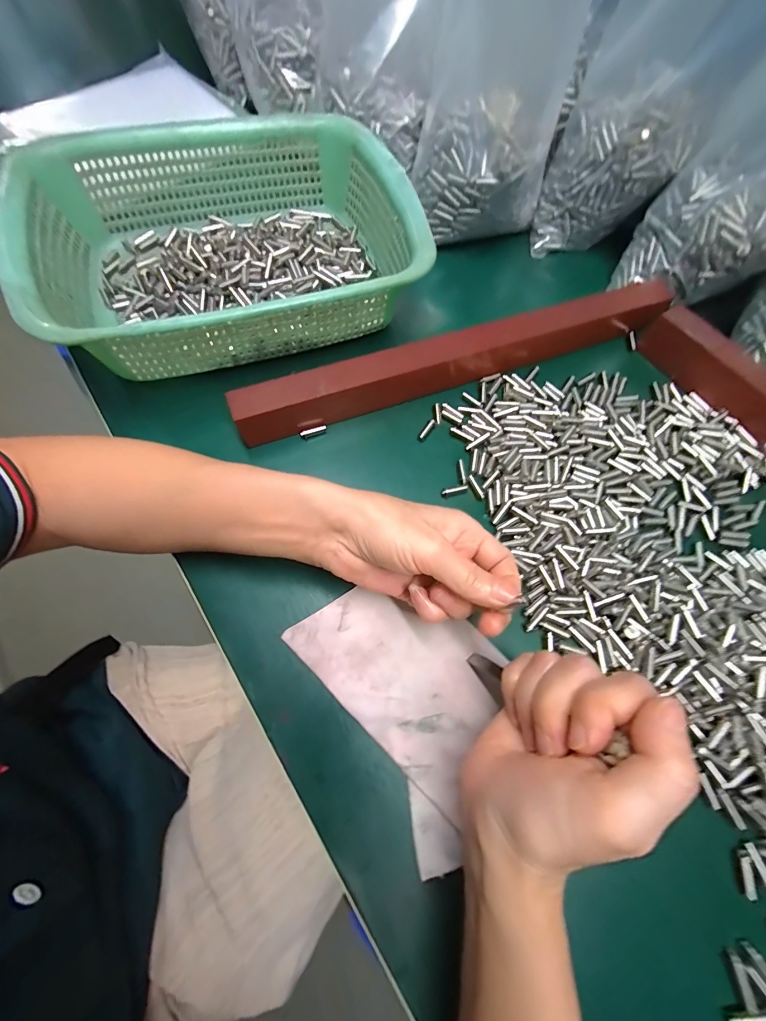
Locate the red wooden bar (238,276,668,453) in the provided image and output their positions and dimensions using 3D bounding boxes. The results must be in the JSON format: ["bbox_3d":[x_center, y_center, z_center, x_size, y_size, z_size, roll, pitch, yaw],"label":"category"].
[{"bbox_3d":[0.071,-0.130,0.304,0.383,0.035,0.032,-20,72,-9],"label":"red wooden bar"}]

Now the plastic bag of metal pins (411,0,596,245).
[{"bbox_3d":[0.101,-0.370,0.311,0.123,0.194,0.126,10,69,1],"label":"plastic bag of metal pins"}]

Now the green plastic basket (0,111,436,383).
[{"bbox_3d":[-0.121,-0.223,0.307,0.289,0.074,0.220,-19,71,-9],"label":"green plastic basket"}]

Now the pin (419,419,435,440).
[{"bbox_3d":[0.037,-0.067,0.303,0.005,0.005,0.020,33,72,10],"label":"pin"}]

